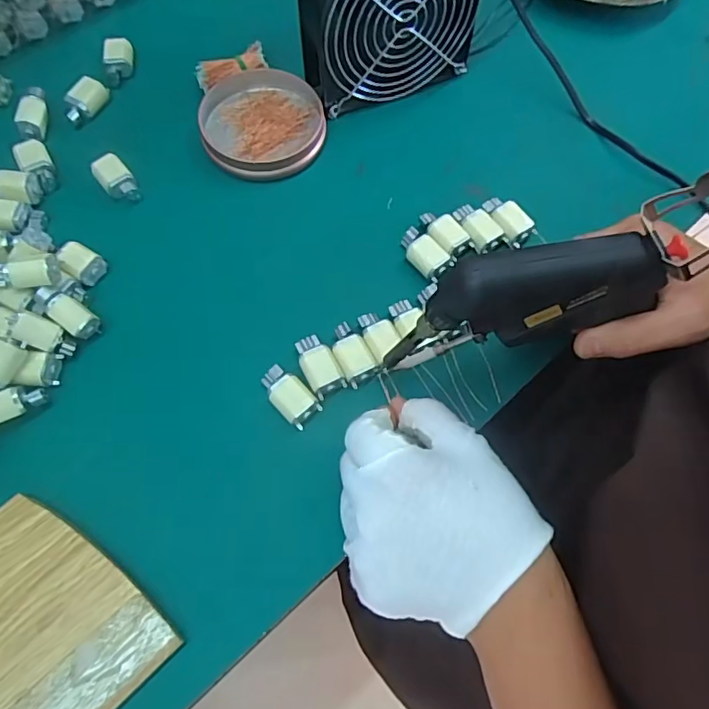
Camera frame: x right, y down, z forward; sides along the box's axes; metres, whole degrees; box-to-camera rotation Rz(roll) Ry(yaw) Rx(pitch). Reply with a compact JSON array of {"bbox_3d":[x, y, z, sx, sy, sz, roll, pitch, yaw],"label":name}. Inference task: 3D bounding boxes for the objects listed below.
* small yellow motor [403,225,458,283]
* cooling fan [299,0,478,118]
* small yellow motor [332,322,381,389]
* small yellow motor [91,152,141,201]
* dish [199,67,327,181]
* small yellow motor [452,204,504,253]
[{"bbox_3d":[0.045,-0.065,0.361,0.019,0.017,0.038,-39,75,-16],"label":"small yellow motor"},{"bbox_3d":[0.023,-0.239,0.374,0.123,0.118,0.054,-23,72,-11],"label":"cooling fan"},{"bbox_3d":[-0.002,-0.002,0.328,0.020,0.011,0.038,-24,72,-11],"label":"small yellow motor"},{"bbox_3d":[-0.166,-0.122,0.379,0.021,0.016,0.032,-37,75,-15],"label":"small yellow motor"},{"bbox_3d":[-0.067,-0.170,0.401,0.087,0.016,0.091,1,69,-2],"label":"dish"},{"bbox_3d":[0.082,-0.085,0.369,0.021,0.019,0.038,-28,72,-12],"label":"small yellow motor"}]

